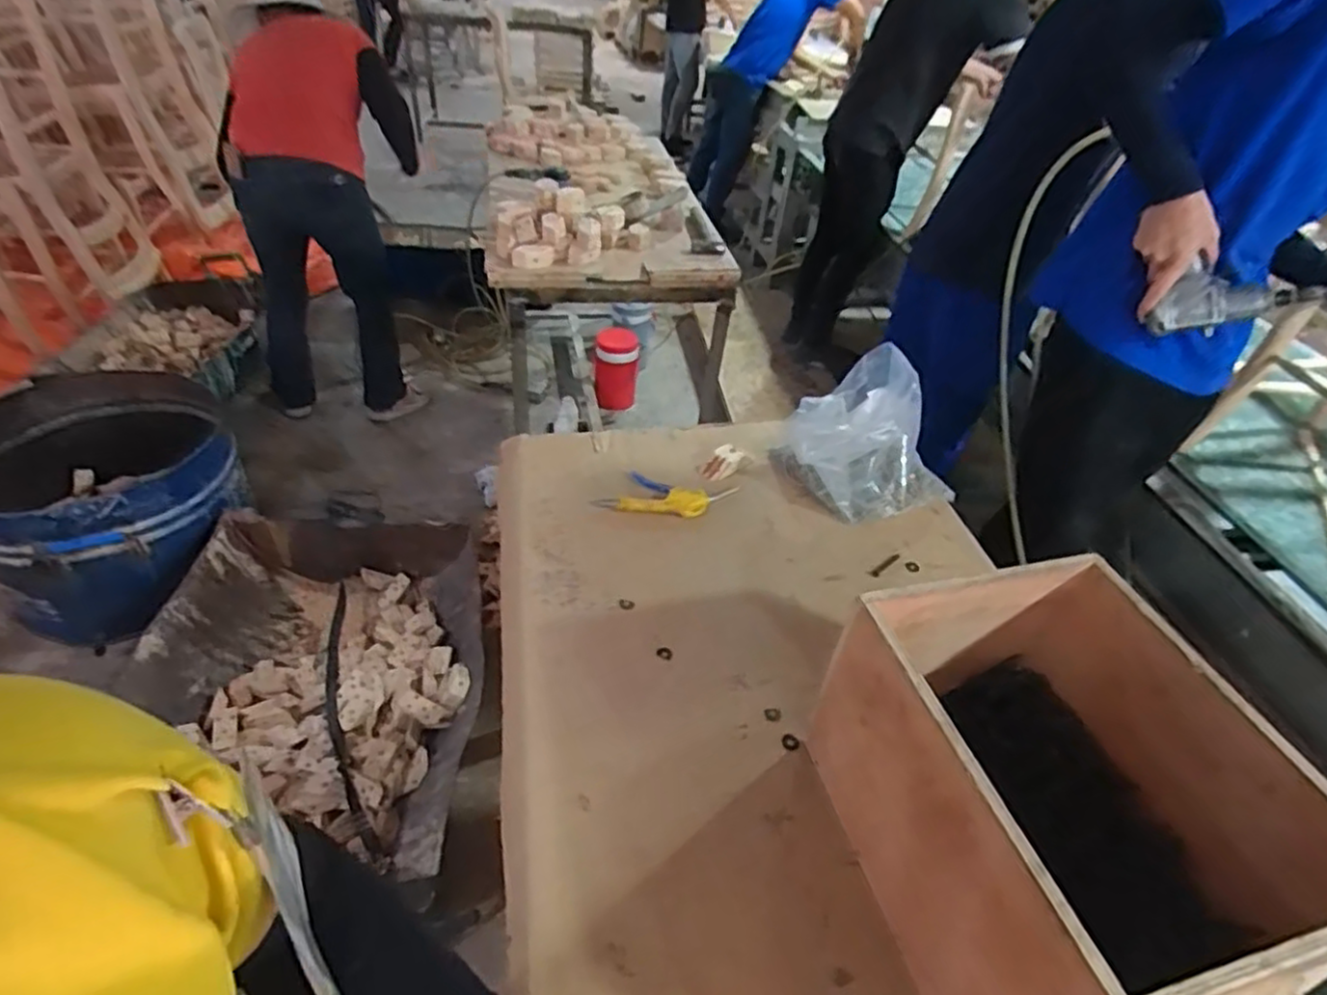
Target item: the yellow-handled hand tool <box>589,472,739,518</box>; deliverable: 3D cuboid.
[{"bbox_3d":[0.005,-0.006,1.022,0.204,0.025,0.075,6,41,-1],"label":"yellow-handled hand tool"}]

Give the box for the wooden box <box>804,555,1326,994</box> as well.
[{"bbox_3d":[0.320,0.262,0.597,0.264,0.239,0.314,-5,42,-14],"label":"wooden box"}]

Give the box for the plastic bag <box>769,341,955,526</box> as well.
[{"bbox_3d":[0.299,-0.083,1.038,0.207,0.173,0.185,-14,45,-22],"label":"plastic bag"}]

